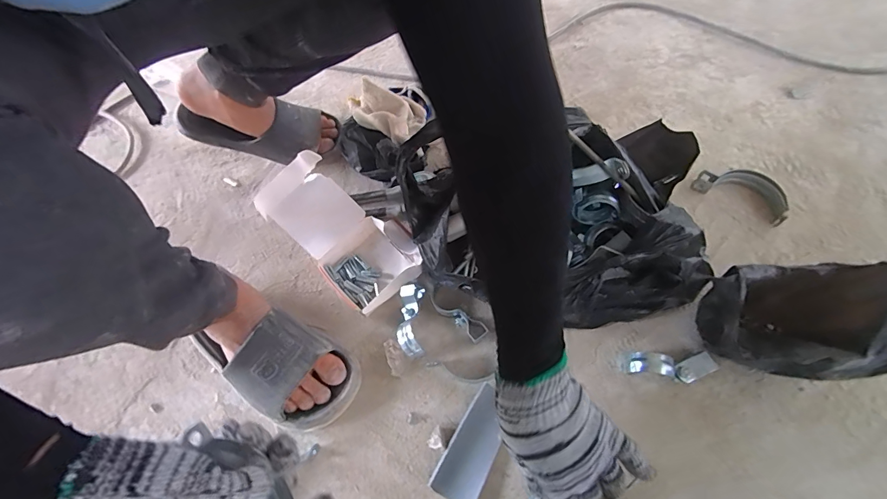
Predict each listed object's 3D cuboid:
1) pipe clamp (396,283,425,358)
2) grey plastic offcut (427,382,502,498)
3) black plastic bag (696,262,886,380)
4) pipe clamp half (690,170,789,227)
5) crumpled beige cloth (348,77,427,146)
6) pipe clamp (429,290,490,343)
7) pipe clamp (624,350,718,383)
[{"bbox_3d":[-0.044,0.095,0.527,0.032,0.039,0.099,-3,63,2],"label":"pipe clamp"},{"bbox_3d":[0.036,0.232,0.465,0.052,0.013,0.129,25,67,16],"label":"grey plastic offcut"},{"bbox_3d":[0.376,0.073,0.423,0.145,0.187,0.104,4,62,9],"label":"black plastic bag"},{"bbox_3d":[0.443,-0.089,0.578,0.122,0.023,0.061,34,70,19],"label":"pipe clamp half"},{"bbox_3d":[-0.091,-0.224,0.646,0.133,0.059,0.083,25,68,19],"label":"crumpled beige cloth"},{"bbox_3d":[0.014,0.086,0.532,0.100,0.023,0.023,39,71,21],"label":"pipe clamp"},{"bbox_3d":[0.274,0.142,0.473,0.094,0.033,0.033,-1,63,4],"label":"pipe clamp"}]

